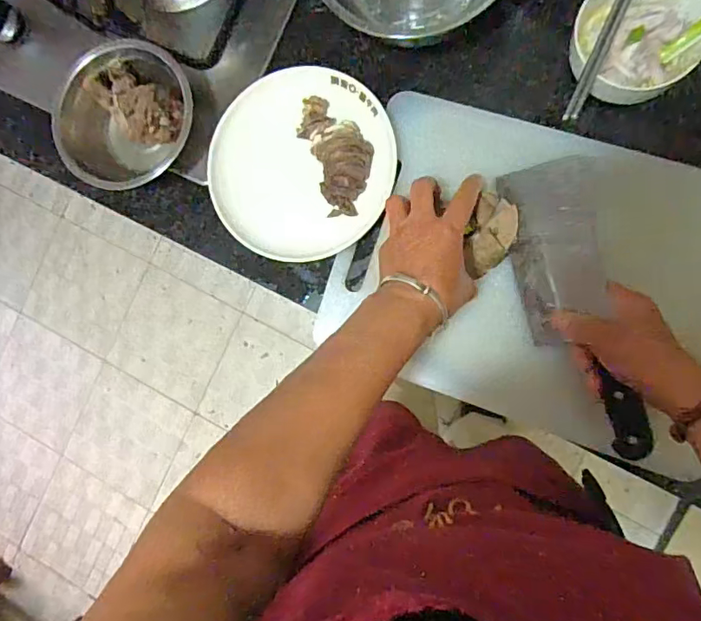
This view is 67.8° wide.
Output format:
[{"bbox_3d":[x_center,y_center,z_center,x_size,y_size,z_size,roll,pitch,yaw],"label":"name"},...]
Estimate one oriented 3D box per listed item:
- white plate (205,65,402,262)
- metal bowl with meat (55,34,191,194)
[{"bbox_3d":[-0.052,-0.159,0.545,0.186,0.028,0.200,0,90,9],"label":"white plate"},{"bbox_3d":[-0.244,-0.216,0.569,0.150,0.055,0.140,0,90,9],"label":"metal bowl with meat"}]

